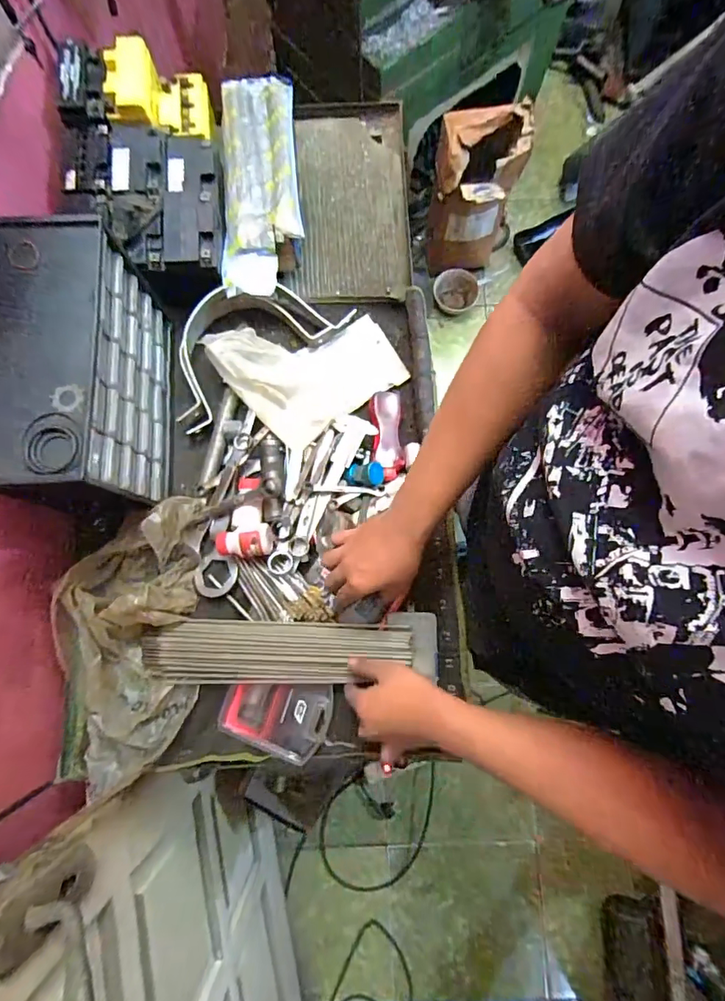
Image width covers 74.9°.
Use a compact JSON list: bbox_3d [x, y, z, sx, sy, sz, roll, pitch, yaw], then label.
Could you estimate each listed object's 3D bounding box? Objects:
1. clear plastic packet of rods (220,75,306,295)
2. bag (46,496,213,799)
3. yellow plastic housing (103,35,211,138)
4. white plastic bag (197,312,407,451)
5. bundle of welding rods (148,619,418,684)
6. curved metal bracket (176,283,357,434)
[{"bbox_3d":[-0.152,-0.474,0.701,0.110,0.024,0.363,-3,78,0],"label":"clear plastic packet of rods"},{"bbox_3d":[-0.311,0.168,0.605,0.172,0.079,0.346,3,78,1],"label":"bag"},{"bbox_3d":[-0.296,-0.594,0.695,0.134,0.072,0.124,-9,78,-2],"label":"yellow plastic housing"},{"bbox_3d":[-0.077,-0.208,0.681,0.224,0.057,0.203,-36,80,-7],"label":"white plastic bag"},{"bbox_3d":[-0.111,0.191,0.604,0.341,0.018,0.078,-3,78,3],"label":"bundle of welding rods"},{"bbox_3d":[-0.171,-0.240,0.691,0.297,0.064,0.143,-39,81,-7],"label":"curved metal bracket"}]

